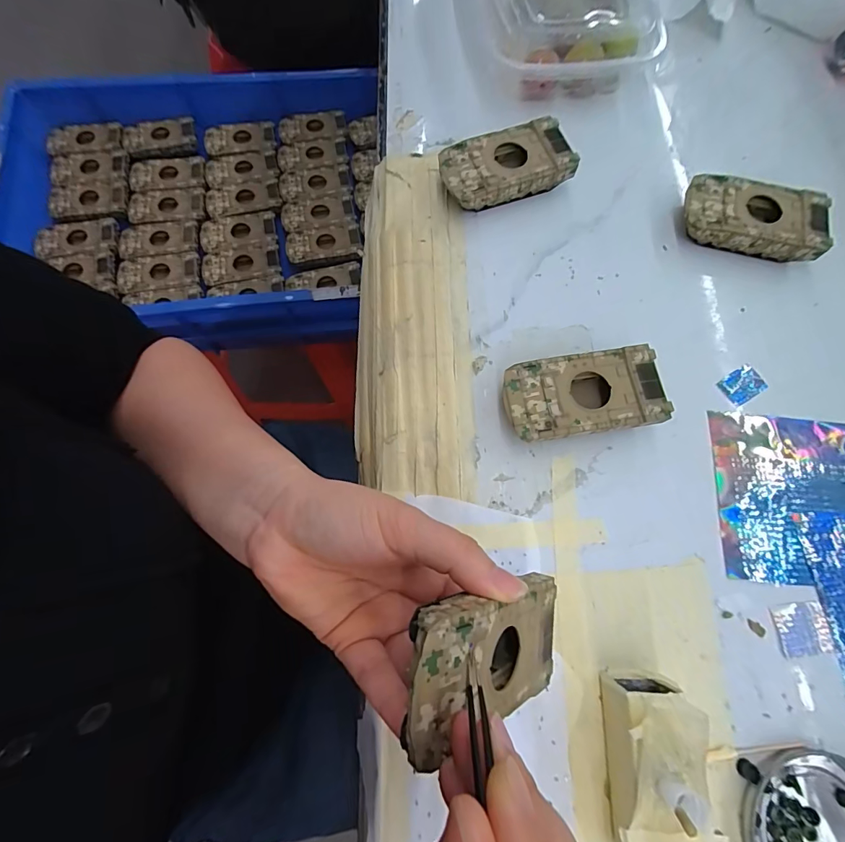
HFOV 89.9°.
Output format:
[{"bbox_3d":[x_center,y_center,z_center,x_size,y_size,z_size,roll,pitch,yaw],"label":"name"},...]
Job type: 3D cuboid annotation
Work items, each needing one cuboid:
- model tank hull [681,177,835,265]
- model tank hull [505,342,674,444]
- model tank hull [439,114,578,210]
[{"bbox_3d":[0.242,-0.149,0.314,0.095,0.025,0.051,16,74,5],"label":"model tank hull"},{"bbox_3d":[0.100,-0.015,0.272,0.096,0.025,0.050,-8,74,-2],"label":"model tank hull"},{"bbox_3d":[0.062,-0.191,0.323,0.093,0.027,0.049,-18,74,-5],"label":"model tank hull"}]

